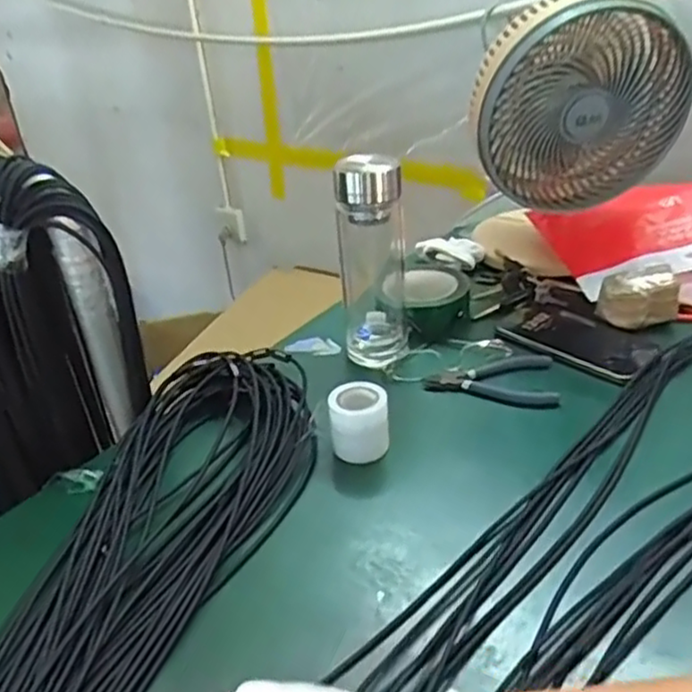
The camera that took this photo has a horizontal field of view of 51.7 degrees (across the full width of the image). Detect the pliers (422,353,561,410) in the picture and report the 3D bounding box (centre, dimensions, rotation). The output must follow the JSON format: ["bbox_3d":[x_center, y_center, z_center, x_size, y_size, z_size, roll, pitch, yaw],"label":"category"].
[{"bbox_3d":[0.143,0.029,0.703,0.124,0.009,0.074,3,31,14],"label":"pliers"}]

